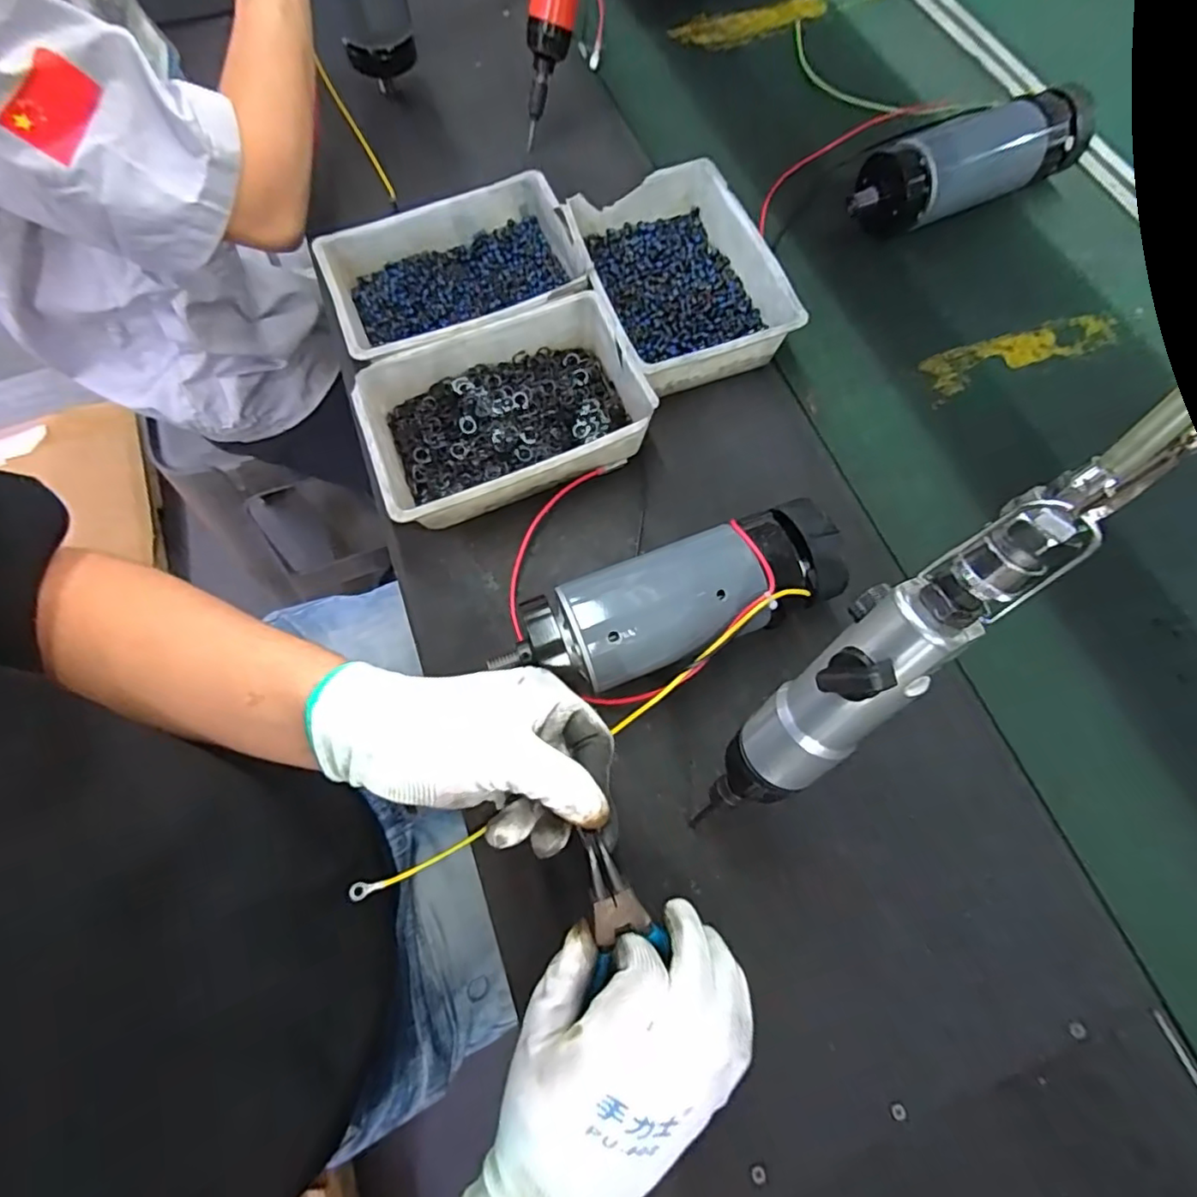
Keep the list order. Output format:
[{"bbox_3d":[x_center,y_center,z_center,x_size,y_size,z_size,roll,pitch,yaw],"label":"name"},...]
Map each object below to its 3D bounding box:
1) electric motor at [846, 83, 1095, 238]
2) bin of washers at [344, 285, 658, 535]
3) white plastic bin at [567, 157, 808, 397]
[{"bbox_3d":[0.343,-0.407,0.570,0.239,0.068,0.073,-24,68,-8],"label":"electric motor"},{"bbox_3d":[-0.072,-0.138,0.462,0.197,0.060,0.137,-22,67,-7],"label":"bin of washers"},{"bbox_3d":[0.065,-0.266,0.513,0.141,0.061,0.201,-17,67,-6],"label":"white plastic bin"}]

